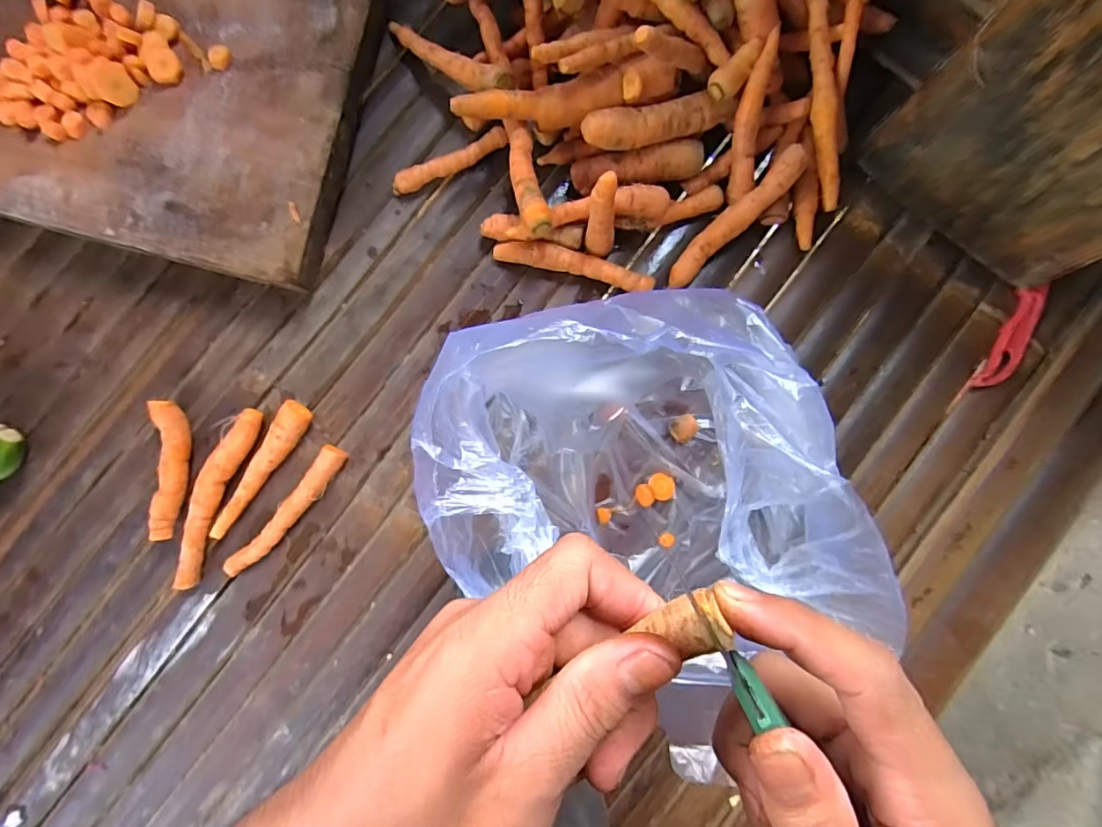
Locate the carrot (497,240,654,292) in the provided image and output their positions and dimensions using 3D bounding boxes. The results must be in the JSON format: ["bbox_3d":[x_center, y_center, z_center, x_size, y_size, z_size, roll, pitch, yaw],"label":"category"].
[{"bbox_3d":[0.016,-0.103,0.368,0.109,0.018,0.017,13,88,-1],"label":"carrot"}]

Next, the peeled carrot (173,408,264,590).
[{"bbox_3d":[-0.226,0.055,0.355,0.020,0.019,0.125,22,88,0],"label":"peeled carrot"}]

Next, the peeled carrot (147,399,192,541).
[{"bbox_3d":[-0.254,0.038,0.355,0.021,0.018,0.090,1,88,-1],"label":"peeled carrot"}]

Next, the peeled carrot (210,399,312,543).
[{"bbox_3d":[-0.194,0.039,0.354,0.018,0.020,0.103,32,88,0],"label":"peeled carrot"}]

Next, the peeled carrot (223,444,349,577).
[{"bbox_3d":[-0.177,0.067,0.355,0.019,0.017,0.107,39,88,0],"label":"peeled carrot"}]

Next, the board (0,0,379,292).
[{"bbox_3d":[-0.275,-0.221,0.351,0.282,0.045,0.223,14,88,-1],"label":"board"}]

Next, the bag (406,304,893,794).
[{"bbox_3d":[0.045,0.040,0.306,0.204,0.133,0.198,-13,89,-1],"label":"bag"}]

